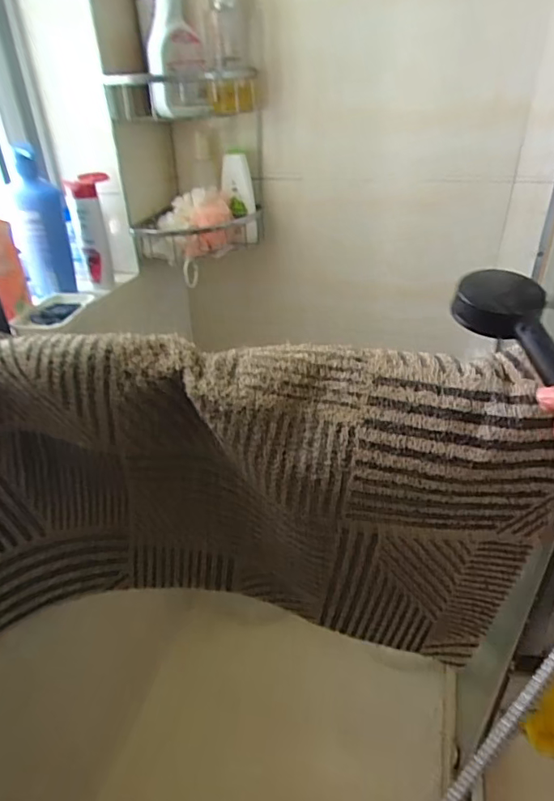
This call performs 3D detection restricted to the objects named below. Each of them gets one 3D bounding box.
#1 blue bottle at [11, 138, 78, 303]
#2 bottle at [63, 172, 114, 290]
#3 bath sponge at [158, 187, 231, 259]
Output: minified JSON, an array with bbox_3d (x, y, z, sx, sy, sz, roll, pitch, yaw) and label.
[{"bbox_3d":[-0.374,-0.281,0.785,0.078,0.210,0.088,-14,34,-18],"label":"blue bottle"},{"bbox_3d":[-0.313,-0.292,0.862,0.067,0.174,0.069,-11,34,-14],"label":"bottle"},{"bbox_3d":[-0.142,-0.328,0.919,0.142,0.106,0.083,-10,33,-12],"label":"bath sponge"}]

